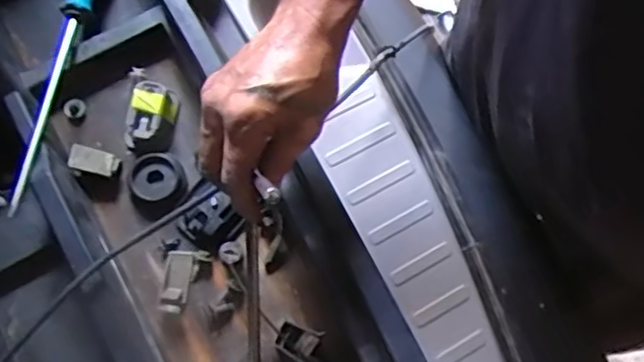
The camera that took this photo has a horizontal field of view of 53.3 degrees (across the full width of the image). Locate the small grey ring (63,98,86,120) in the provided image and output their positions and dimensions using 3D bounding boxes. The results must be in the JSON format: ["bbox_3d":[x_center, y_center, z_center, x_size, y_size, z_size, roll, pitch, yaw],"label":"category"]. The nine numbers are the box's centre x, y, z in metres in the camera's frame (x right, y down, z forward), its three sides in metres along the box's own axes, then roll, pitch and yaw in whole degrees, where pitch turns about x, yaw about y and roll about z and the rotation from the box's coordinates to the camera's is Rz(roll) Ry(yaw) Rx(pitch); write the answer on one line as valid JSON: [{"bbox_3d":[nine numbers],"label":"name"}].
[{"bbox_3d":[-0.236,-0.069,0.614,0.020,0.010,0.016,-38,80,-9],"label":"small grey ring"}]

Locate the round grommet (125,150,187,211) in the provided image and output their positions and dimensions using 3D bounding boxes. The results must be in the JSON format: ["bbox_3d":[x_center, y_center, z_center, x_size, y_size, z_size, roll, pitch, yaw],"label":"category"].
[{"bbox_3d":[-0.151,0.002,0.584,0.052,0.015,0.052,0,77,-1],"label":"round grommet"}]

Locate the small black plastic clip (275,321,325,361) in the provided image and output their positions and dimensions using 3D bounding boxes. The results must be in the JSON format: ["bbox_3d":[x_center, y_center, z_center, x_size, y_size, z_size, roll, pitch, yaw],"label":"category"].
[{"bbox_3d":[-0.021,0.138,0.558,0.034,0.020,0.033,30,78,6],"label":"small black plastic clip"}]

